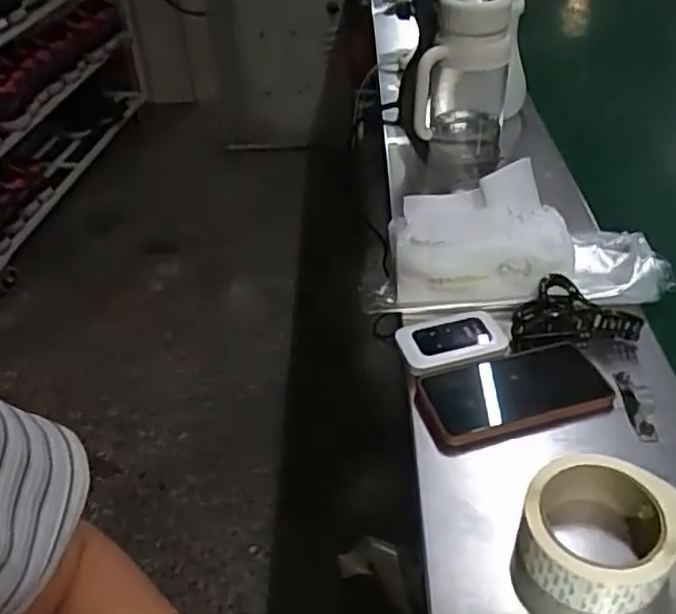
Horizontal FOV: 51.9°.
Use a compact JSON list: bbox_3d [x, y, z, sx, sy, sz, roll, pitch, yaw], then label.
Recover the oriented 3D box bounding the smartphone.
[{"bbox_3d":[0.153,0.075,0.609,0.163,0.014,0.081,-12,38,-10],"label":"smartphone"}]

